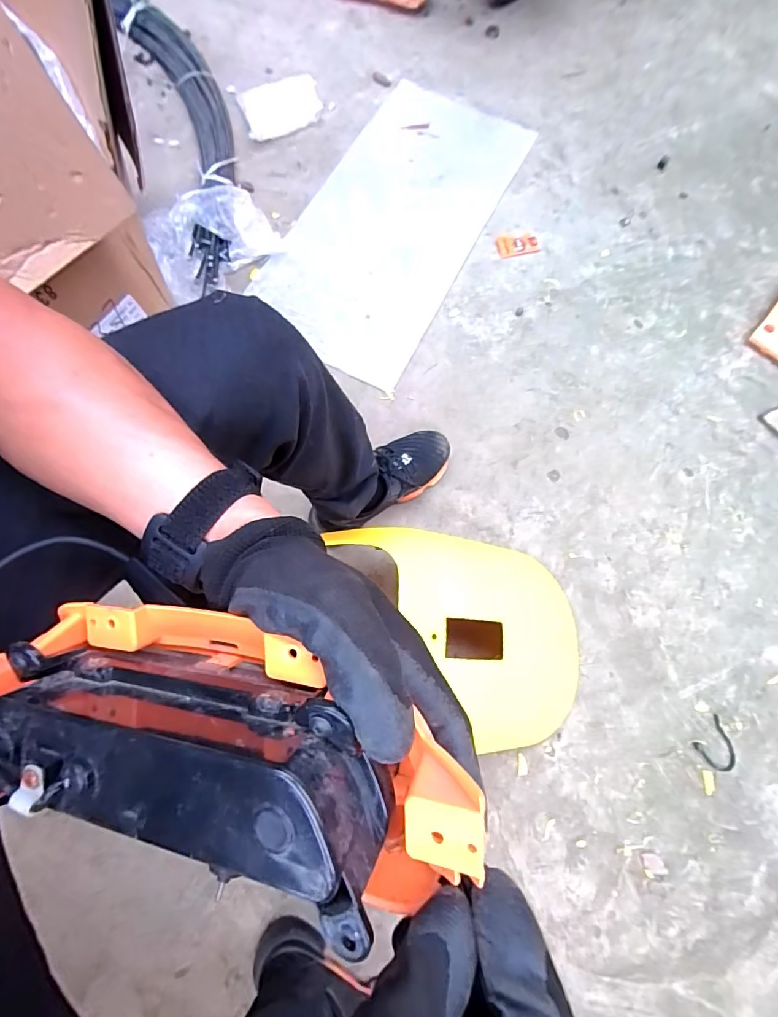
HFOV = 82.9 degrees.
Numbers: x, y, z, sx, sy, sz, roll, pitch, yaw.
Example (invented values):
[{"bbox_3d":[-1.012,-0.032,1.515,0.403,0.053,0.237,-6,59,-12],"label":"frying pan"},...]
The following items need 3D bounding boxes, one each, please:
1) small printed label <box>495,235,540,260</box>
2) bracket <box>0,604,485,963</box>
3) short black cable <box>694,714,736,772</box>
[{"bbox_3d":[0.279,-0.566,0.951,0.097,0.009,0.053,-13,74,-6],"label":"small printed label"},{"bbox_3d":[-0.089,0.096,0.190,0.254,0.059,0.097,9,73,20],"label":"bracket"},{"bbox_3d":[0.506,0.364,0.675,0.067,0.004,0.057,-42,79,-13],"label":"short black cable"}]

